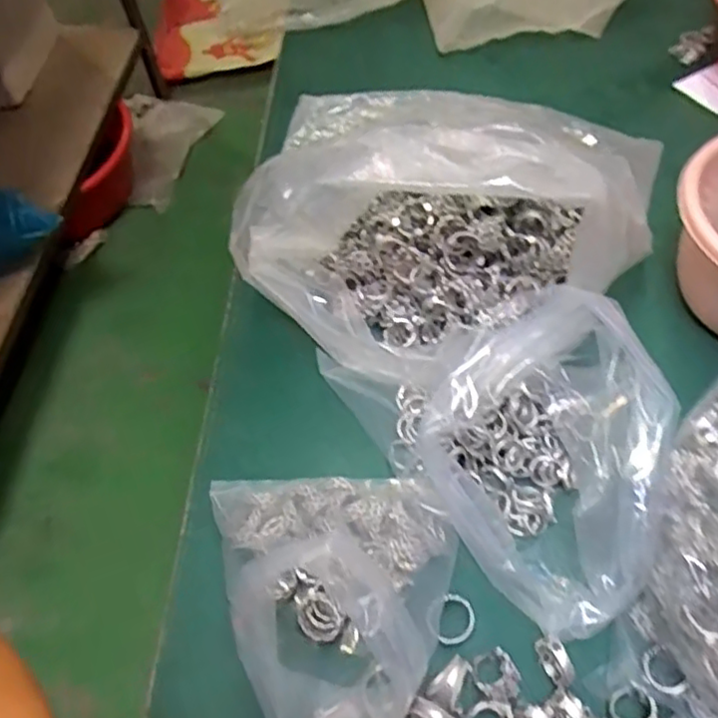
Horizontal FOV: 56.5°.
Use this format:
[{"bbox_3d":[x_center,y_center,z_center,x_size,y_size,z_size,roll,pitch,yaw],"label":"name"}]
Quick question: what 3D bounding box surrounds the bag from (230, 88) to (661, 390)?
[{"bbox_3d":[0.034,-0.076,0.390,0.214,0.149,0.126,-3,57,2],"label":"bag"}]

